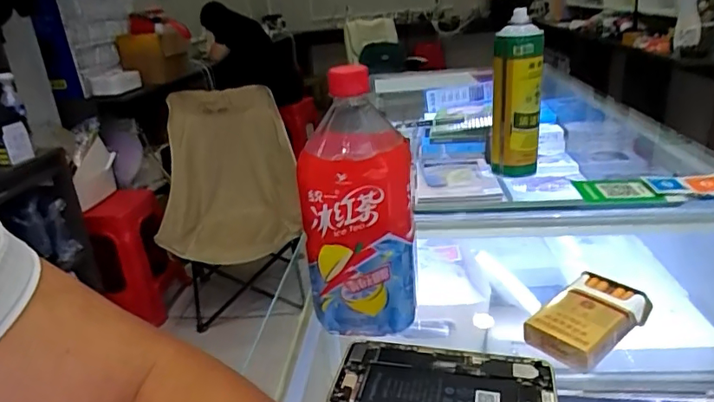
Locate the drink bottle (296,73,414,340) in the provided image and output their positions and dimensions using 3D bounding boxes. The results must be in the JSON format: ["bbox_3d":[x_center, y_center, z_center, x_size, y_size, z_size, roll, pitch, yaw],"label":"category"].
[{"bbox_3d":[-0.002,0.004,0.423,0.089,0.205,0.080,-6,22,-3],"label":"drink bottle"}]

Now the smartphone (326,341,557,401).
[{"bbox_3d":[0.061,0.135,0.377,0.156,0.007,0.080,2,23,16],"label":"smartphone"}]

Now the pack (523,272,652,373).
[{"bbox_3d":[0.187,0.095,0.418,0.093,0.029,0.057,-20,26,-33],"label":"pack"}]

